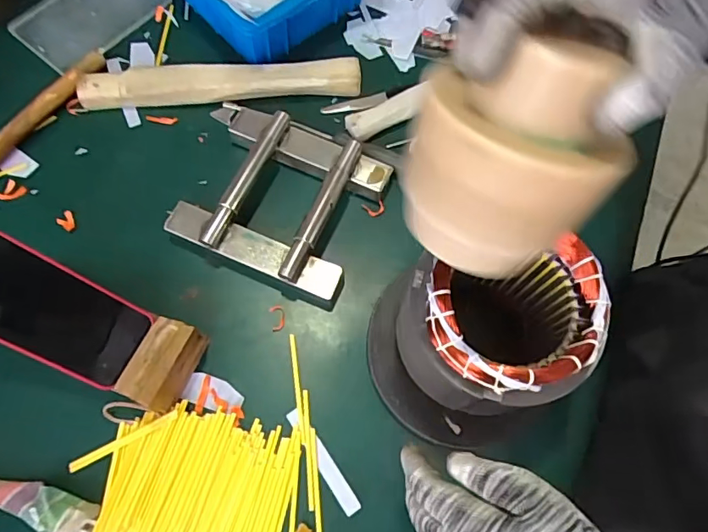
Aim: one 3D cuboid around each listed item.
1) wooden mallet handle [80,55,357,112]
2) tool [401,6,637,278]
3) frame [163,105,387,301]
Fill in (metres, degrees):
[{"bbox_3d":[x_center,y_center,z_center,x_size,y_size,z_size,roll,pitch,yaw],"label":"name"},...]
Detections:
[{"bbox_3d":[-0.157,-0.224,0.606,0.328,0.035,0.038,-5,70,-5],"label":"wooden mallet handle"},{"bbox_3d":[0.084,-0.062,0.270,0.104,0.130,0.081,26,48,7],"label":"tool"},{"bbox_3d":[-0.085,-0.085,0.560,0.212,0.043,0.186,23,70,5],"label":"frame"}]

